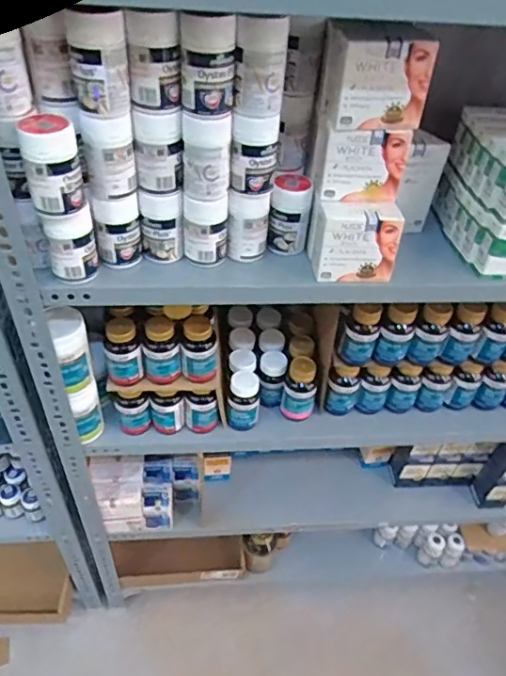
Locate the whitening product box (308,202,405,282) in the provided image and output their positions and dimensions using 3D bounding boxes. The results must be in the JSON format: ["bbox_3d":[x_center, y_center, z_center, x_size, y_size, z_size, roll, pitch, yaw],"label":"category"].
[{"bbox_3d":[0.121,-0.122,0.636,0.103,0.084,0.083,4,44,-1],"label":"whitening product box"}]

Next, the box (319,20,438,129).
[{"bbox_3d":[0.128,-0.277,0.554,0.098,0.084,0.078,1,44,-5],"label":"box"}]

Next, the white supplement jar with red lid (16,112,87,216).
[{"bbox_3d":[-0.200,-0.173,0.523,0.052,0.083,0.051,-13,47,-18],"label":"white supplement jar with red lid"}]

